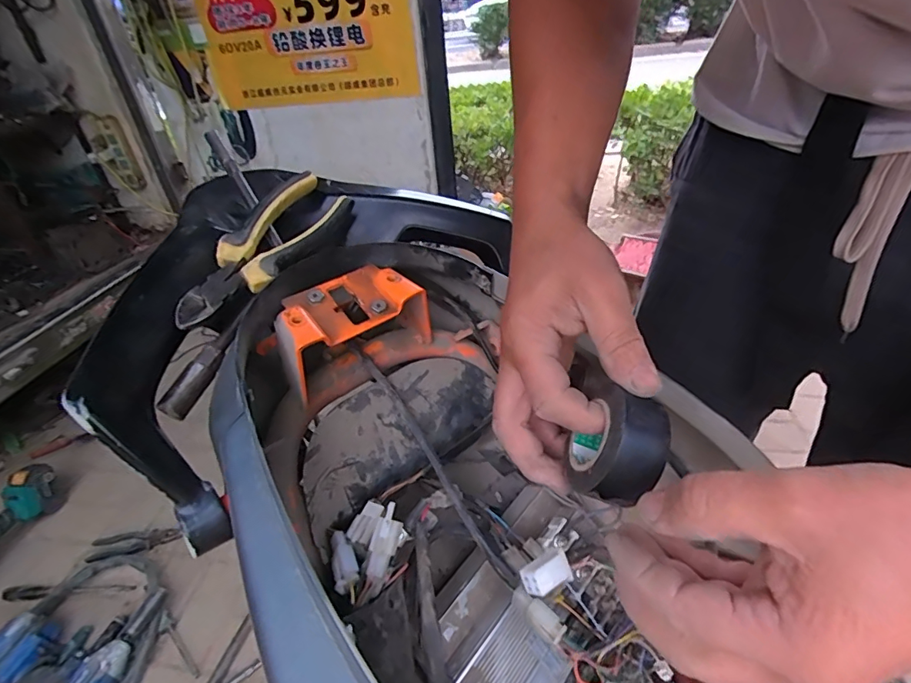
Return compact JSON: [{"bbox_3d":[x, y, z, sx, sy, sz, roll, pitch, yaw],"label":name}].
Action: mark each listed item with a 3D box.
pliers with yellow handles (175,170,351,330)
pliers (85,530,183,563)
[{"bbox_3d":[-0.132,-0.064,0.345,0.050,0.022,0.153,31,59,2],"label":"pliers with yellow handles"},{"bbox_3d":[-0.709,0.449,1.071,0.180,0.020,0.068,-11,35,-6],"label":"pliers"}]

